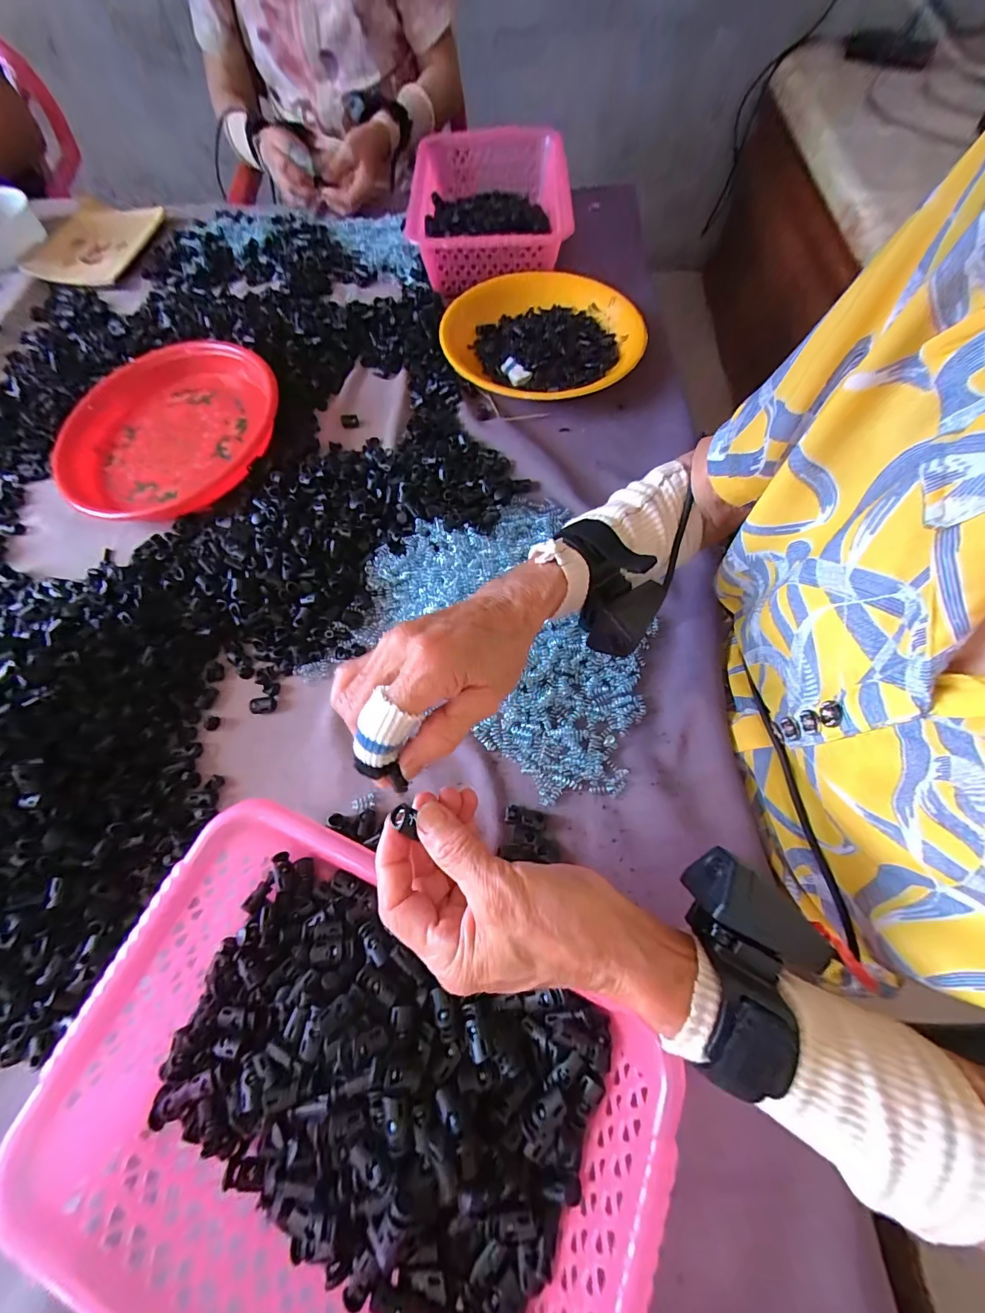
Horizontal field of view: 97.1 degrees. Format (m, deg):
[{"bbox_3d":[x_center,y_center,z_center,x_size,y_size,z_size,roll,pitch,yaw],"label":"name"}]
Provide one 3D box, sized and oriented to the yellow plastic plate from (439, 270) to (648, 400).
[{"bbox_3d":[0.065,-0.396,0.543,0.231,0.039,0.232,-1,67,1],"label":"yellow plastic plate"}]

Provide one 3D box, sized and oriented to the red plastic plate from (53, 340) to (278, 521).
[{"bbox_3d":[-0.358,-0.253,0.493,0.253,0.053,0.210,-43,76,-9],"label":"red plastic plate"}]

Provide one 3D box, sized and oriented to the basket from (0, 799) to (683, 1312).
[{"bbox_3d":[-0.076,0.248,0.255,0.314,0.075,0.224,27,70,12],"label":"basket"}]

